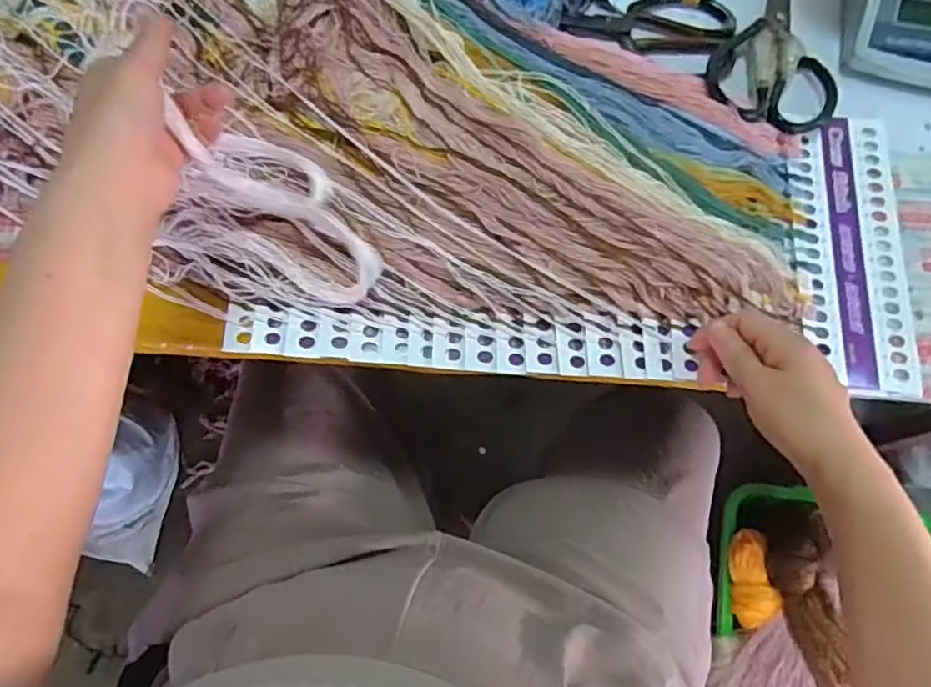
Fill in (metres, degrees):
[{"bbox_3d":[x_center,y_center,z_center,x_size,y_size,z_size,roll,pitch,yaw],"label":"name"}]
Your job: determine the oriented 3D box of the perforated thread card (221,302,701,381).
[{"bbox_3d":[-0.007,-0.001,0.474,0.347,0.009,0.044,3,73,3],"label":"perforated thread card"}]

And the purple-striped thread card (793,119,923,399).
[{"bbox_3d":[0.305,-0.077,0.497,0.084,0.004,0.236,7,71,0],"label":"purple-striped thread card"}]

